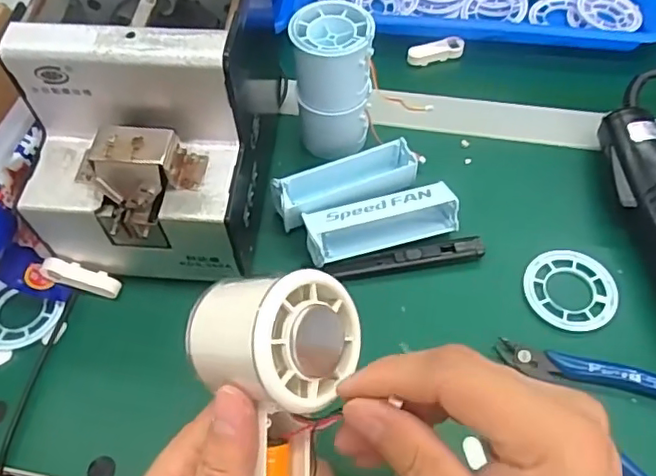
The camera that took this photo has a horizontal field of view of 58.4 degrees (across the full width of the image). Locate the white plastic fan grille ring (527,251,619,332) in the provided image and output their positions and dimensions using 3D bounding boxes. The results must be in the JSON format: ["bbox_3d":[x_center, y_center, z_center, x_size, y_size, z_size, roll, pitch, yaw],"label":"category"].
[{"bbox_3d":[0.159,0.034,0.383,0.058,0.005,0.056,-1,56,1],"label":"white plastic fan grille ring"}]

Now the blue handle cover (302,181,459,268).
[{"bbox_3d":[0.036,-0.008,0.400,0.102,0.028,0.033,-13,57,-7],"label":"blue handle cover"}]

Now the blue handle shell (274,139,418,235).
[{"bbox_3d":[0.012,-0.038,0.417,0.104,0.031,0.036,-23,58,-13],"label":"blue handle shell"}]

